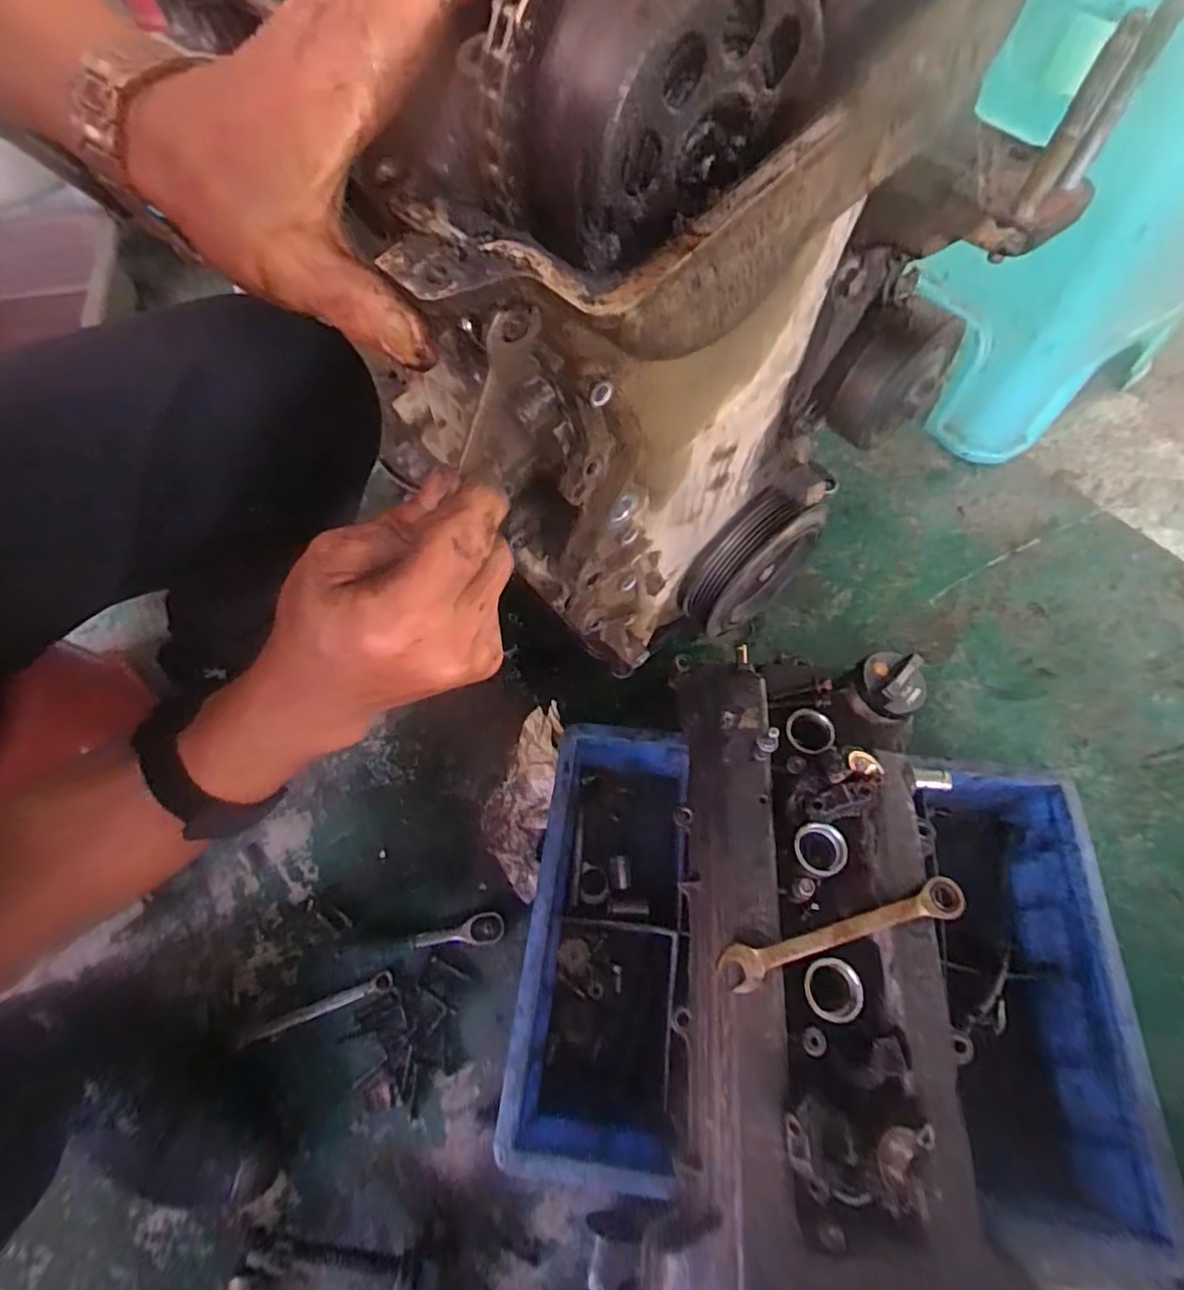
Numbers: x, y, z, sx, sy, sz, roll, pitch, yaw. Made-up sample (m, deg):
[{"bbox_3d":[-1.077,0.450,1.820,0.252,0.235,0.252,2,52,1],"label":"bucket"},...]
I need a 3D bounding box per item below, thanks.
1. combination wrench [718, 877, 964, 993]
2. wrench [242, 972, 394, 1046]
[{"bbox_3d":[0.164,0.184,0.396,0.168,0.008,0.025,-14,50,-10],"label":"combination wrench"},{"bbox_3d":[-0.239,0.318,0.540,0.126,0.005,0.015,-18,66,-9],"label":"wrench"}]

